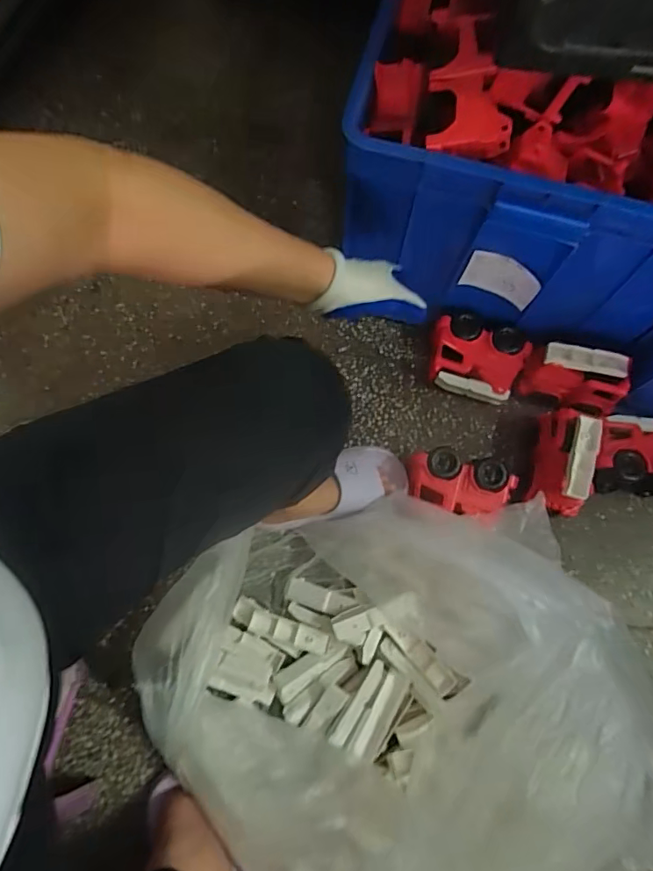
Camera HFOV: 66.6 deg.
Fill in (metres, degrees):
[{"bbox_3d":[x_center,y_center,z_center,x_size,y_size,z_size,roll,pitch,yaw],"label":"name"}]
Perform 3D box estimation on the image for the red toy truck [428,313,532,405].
[{"bbox_3d":[0.237,-0.123,0.815,0.150,0.086,0.112,21,74,4],"label":"red toy truck"}]

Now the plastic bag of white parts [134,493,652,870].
[{"bbox_3d":[0.083,0.332,0.594,0.569,0.208,0.525,-17,73,-7],"label":"plastic bag of white parts"}]

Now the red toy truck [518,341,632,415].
[{"bbox_3d":[0.386,-0.087,0.774,0.147,0.100,0.062,18,72,4],"label":"red toy truck"}]

